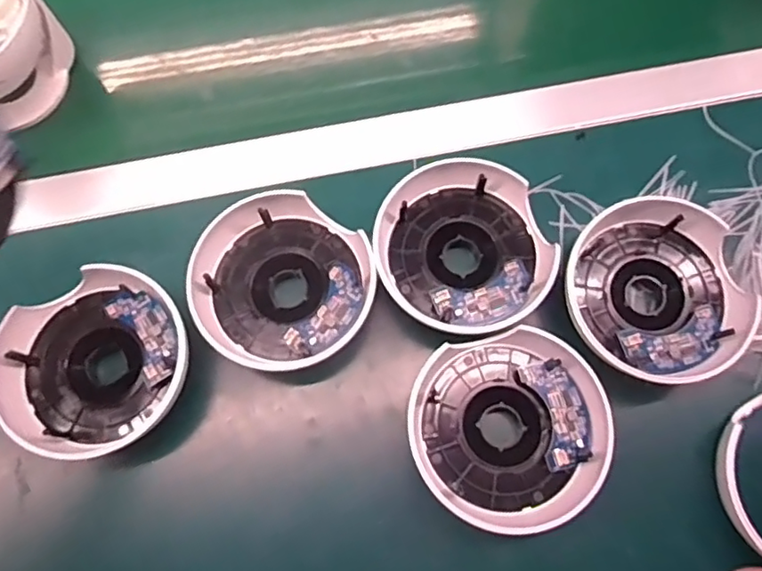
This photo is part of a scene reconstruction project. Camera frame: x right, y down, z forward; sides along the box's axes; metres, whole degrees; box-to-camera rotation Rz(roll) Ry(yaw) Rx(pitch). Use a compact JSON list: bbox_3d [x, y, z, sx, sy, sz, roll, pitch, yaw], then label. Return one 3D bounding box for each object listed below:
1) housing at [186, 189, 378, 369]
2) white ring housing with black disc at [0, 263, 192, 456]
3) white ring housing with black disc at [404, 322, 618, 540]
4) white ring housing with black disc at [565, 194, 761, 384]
[{"bbox_3d":[-0.063,-0.002,0.395,0.116,0.043,0.109,0,73,1],"label":"housing"},{"bbox_3d":[-0.178,0.049,0.374,0.114,0.032,0.103,-32,75,-8],"label":"white ring housing with black disc"},{"bbox_3d":[0.077,0.089,0.365,0.113,0.043,0.112,-13,73,-3],"label":"white ring housing with black disc"},{"bbox_3d":[0.175,0.005,0.391,0.111,0.041,0.118,0,73,1],"label":"white ring housing with black disc"}]

